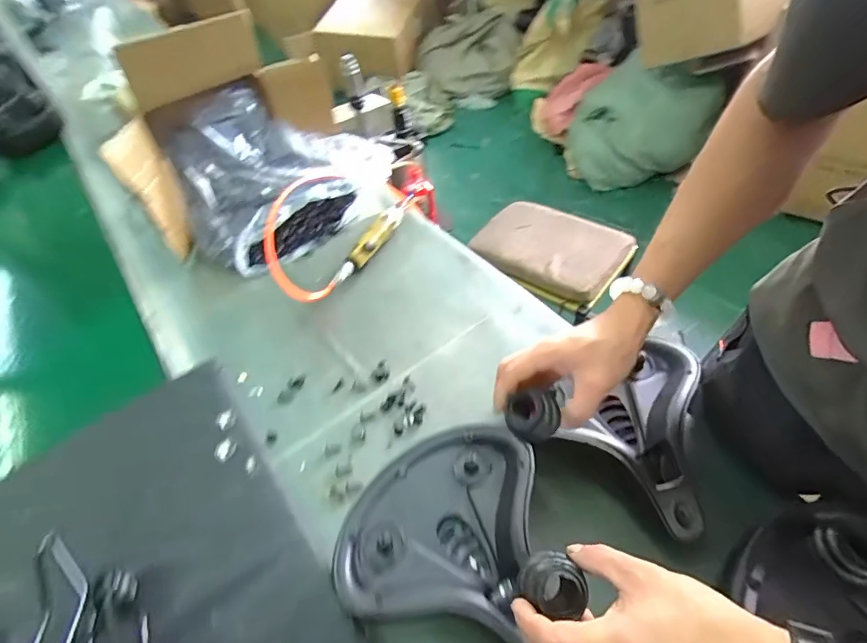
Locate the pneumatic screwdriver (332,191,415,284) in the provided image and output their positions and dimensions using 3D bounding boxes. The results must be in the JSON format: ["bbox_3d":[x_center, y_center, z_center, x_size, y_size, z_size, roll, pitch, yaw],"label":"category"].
[{"bbox_3d":[-0.107,-0.174,0.883,0.037,0.032,0.274,16,53,19],"label":"pneumatic screwdriver"}]

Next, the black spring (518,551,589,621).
[{"bbox_3d":[0.087,0.193,0.332,0.038,0.038,0.047,-38,56,-24],"label":"black spring"}]

